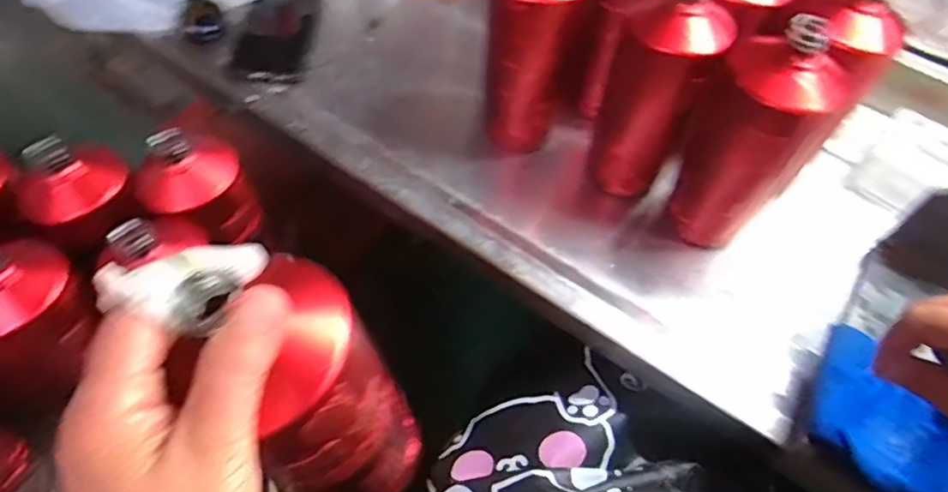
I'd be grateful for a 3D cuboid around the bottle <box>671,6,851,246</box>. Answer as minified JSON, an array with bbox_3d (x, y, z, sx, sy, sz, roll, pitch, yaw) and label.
[{"bbox_3d":[0.224,-0.083,0.512,0.085,0.214,0.081,30,64,16],"label":"bottle"}]

